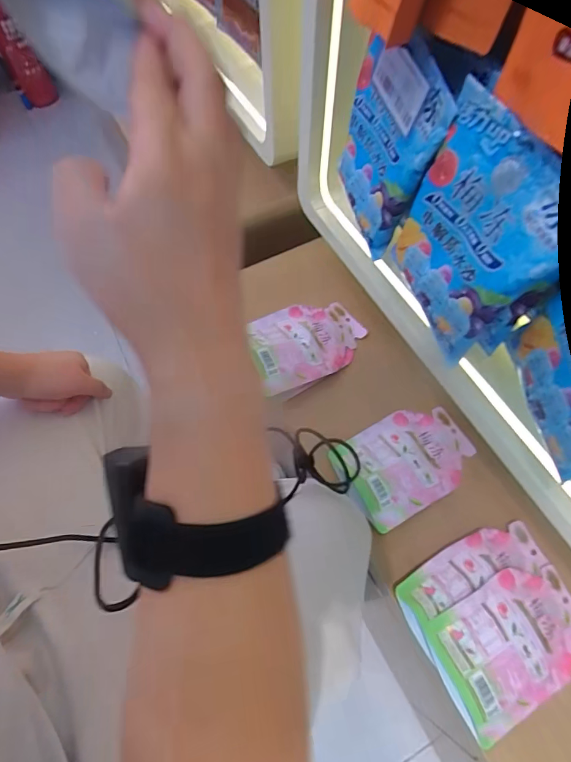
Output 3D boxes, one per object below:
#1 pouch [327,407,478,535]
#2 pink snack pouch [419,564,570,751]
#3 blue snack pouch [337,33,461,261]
[{"bbox_3d":[0.169,0.105,0.582,0.193,0.042,0.126,-26,65,-13],"label":"pouch"},{"bbox_3d":[0.266,0.294,0.484,0.191,0.038,0.124,-24,65,-12],"label":"pink snack pouch"},{"bbox_3d":[0.111,-0.257,0.483,0.040,0.204,0.146,-14,63,-7],"label":"blue snack pouch"}]

